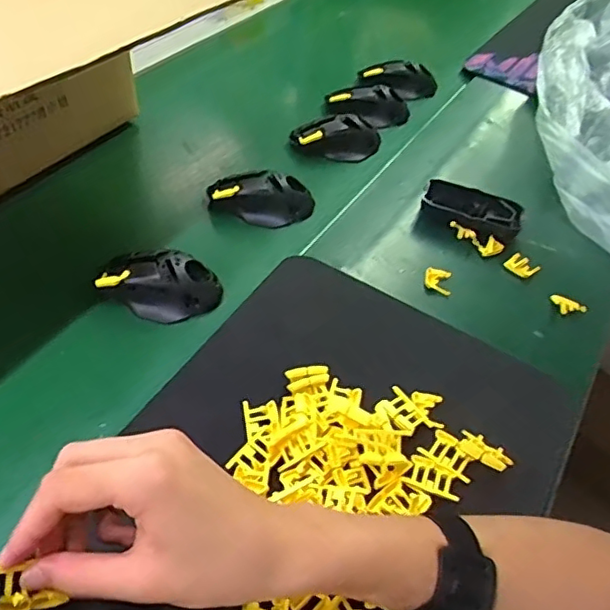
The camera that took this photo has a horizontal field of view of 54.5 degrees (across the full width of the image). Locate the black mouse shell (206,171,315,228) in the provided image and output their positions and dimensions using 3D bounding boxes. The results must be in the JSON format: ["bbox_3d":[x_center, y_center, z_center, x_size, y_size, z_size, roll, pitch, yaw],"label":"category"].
[{"bbox_3d":[-0.047,-0.123,0.652,0.109,0.037,0.058,14,46,7],"label":"black mouse shell"}]

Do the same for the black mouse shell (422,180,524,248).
[{"bbox_3d":[0.185,-0.103,0.662,0.107,0.028,0.064,24,48,16],"label":"black mouse shell"}]

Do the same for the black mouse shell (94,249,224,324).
[{"bbox_3d":[-0.136,-0.024,0.551,0.114,0.035,0.069,17,47,10],"label":"black mouse shell"}]

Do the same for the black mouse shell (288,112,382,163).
[{"bbox_3d":[0.039,-0.209,0.735,0.109,0.034,0.050,6,46,-1],"label":"black mouse shell"}]

